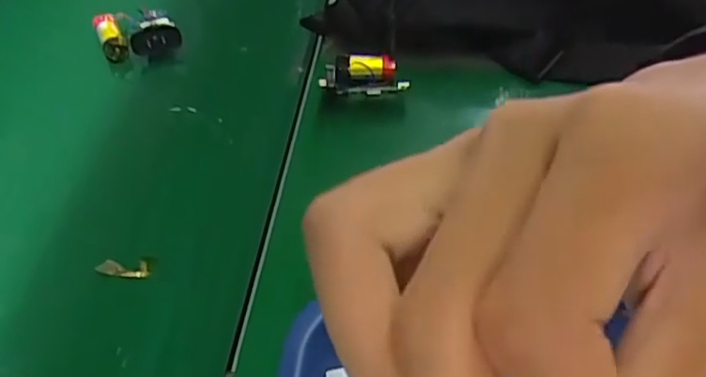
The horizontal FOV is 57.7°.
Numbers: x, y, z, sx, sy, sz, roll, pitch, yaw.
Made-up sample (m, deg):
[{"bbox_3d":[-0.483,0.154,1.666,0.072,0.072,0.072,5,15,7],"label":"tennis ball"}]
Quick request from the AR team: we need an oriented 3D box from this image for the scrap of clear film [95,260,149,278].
[{"bbox_3d":[-0.120,0.041,0.334,0.027,0.004,0.010,1,53,-2],"label":"scrap of clear film"}]

